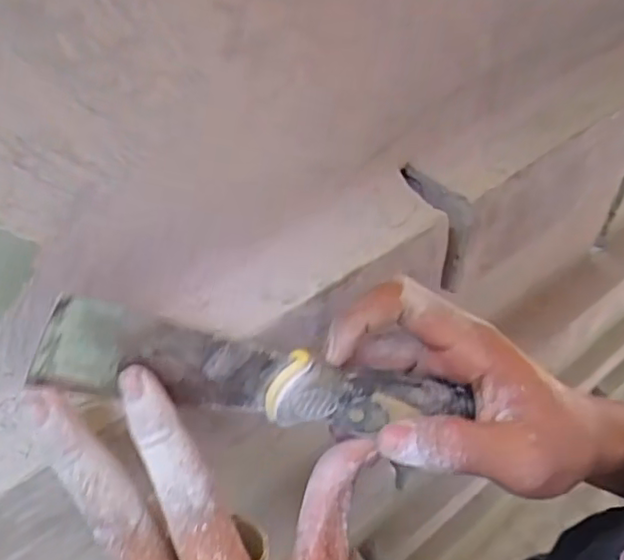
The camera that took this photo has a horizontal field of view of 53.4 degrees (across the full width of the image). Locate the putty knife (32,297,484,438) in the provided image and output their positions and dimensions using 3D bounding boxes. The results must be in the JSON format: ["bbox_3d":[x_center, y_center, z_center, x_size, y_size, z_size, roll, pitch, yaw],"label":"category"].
[{"bbox_3d":[-0.010,0.037,0.243,0.178,0.034,0.026,15,43,-27],"label":"putty knife"}]

